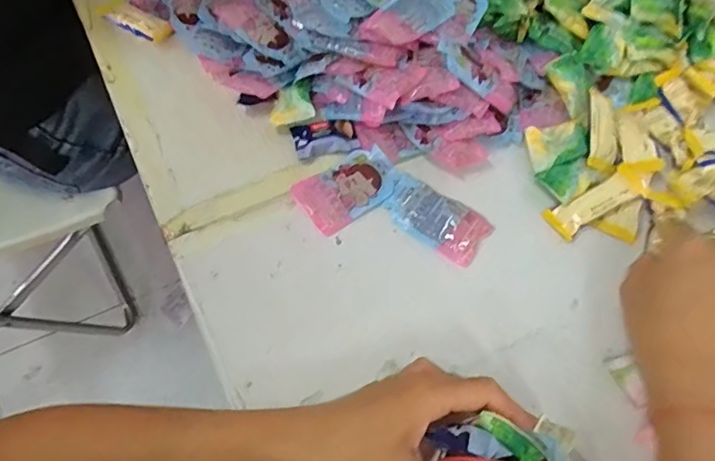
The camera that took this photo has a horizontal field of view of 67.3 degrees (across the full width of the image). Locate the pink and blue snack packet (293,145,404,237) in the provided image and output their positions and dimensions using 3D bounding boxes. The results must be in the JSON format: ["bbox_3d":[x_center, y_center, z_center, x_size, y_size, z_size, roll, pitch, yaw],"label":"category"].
[{"bbox_3d":[-0.007,-0.036,0.447,0.083,0.006,0.055,-33,68,-14],"label":"pink and blue snack packet"}]

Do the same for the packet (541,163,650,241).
[{"bbox_3d":[0.201,-0.028,0.441,0.088,0.015,0.030,-28,66,-12],"label":"packet"}]

